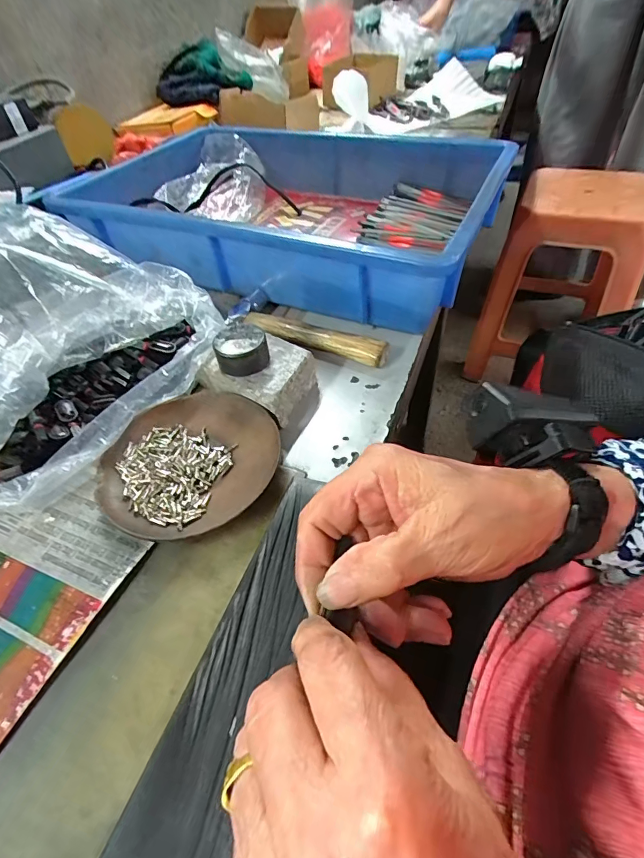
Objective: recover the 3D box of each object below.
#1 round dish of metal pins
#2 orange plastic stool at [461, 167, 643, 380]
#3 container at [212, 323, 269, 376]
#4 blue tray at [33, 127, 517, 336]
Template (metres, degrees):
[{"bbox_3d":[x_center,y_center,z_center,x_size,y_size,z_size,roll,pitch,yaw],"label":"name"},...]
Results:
[{"bbox_3d":[-0.085,0.022,0.281,0.107,0.017,0.113,-3,48,3],"label":"round dish of metal pins"},{"bbox_3d":[0.631,-0.380,1.133,0.332,0.458,0.330,22,53,24],"label":"orange plastic stool"},{"bbox_3d":[-0.058,-0.057,0.310,0.036,0.023,0.033,-3,48,3],"label":"container"},{"bbox_3d":[-0.034,-0.247,0.476,0.417,0.082,0.283,17,52,21],"label":"blue tray"}]

